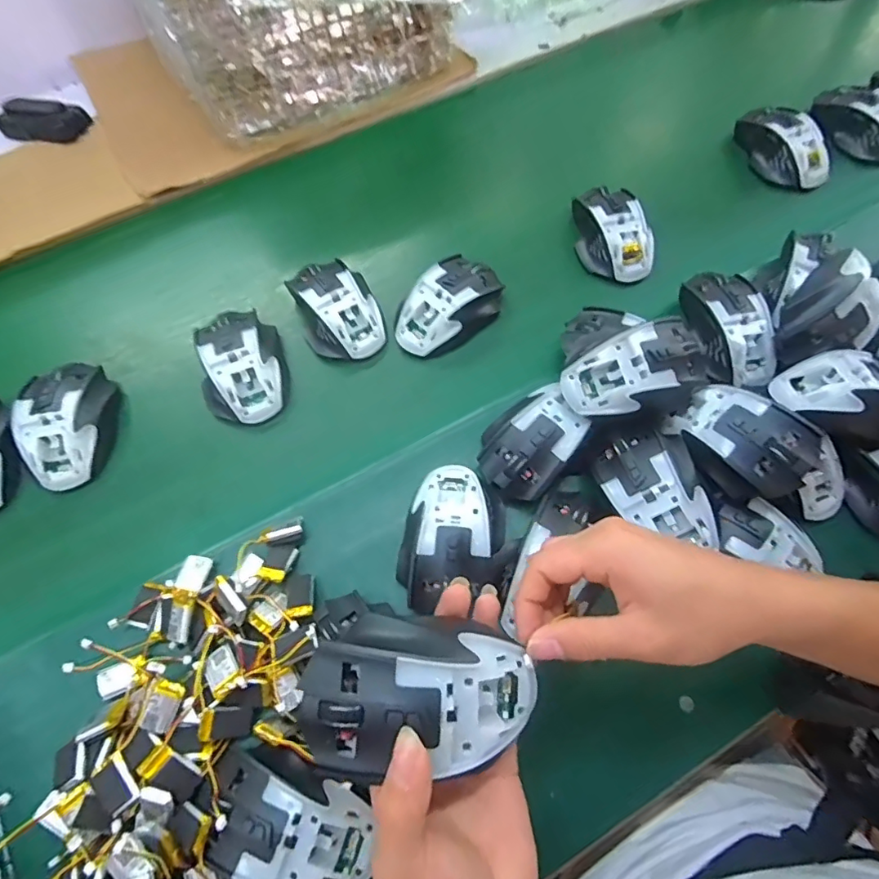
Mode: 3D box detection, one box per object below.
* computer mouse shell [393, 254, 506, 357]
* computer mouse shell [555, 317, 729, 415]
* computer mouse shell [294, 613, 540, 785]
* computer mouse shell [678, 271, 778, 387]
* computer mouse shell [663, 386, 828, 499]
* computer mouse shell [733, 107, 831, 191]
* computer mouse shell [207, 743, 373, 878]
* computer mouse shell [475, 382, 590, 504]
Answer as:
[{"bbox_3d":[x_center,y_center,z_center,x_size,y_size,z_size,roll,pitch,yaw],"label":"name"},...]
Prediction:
[{"bbox_3d":[0.010,-0.126,0.484,0.066,0.041,0.111,34,73,15],"label":"computer mouse shell"},{"bbox_3d":[0.154,-0.057,0.402,0.119,0.043,0.068,-20,68,-6],"label":"computer mouse shell"},{"bbox_3d":[-0.008,0.124,0.252,0.111,0.043,0.067,0,66,3],"label":"computer mouse shell"},{"bbox_3d":[0.256,-0.103,0.457,0.058,0.034,0.108,-10,67,-2],"label":"computer mouse shell"},{"bbox_3d":[0.223,0.000,0.383,0.068,0.034,0.093,-48,65,5],"label":"computer mouse shell"},{"bbox_3d":[0.380,-0.326,0.572,0.061,0.040,0.114,-36,71,-12],"label":"computer mouse shell"},{"bbox_3d":[-0.094,0.232,0.313,0.107,0.028,0.066,17,69,9],"label":"computer mouse shell"},{"bbox_3d":[0.072,0.000,0.413,0.067,0.033,0.089,40,74,17],"label":"computer mouse shell"}]

